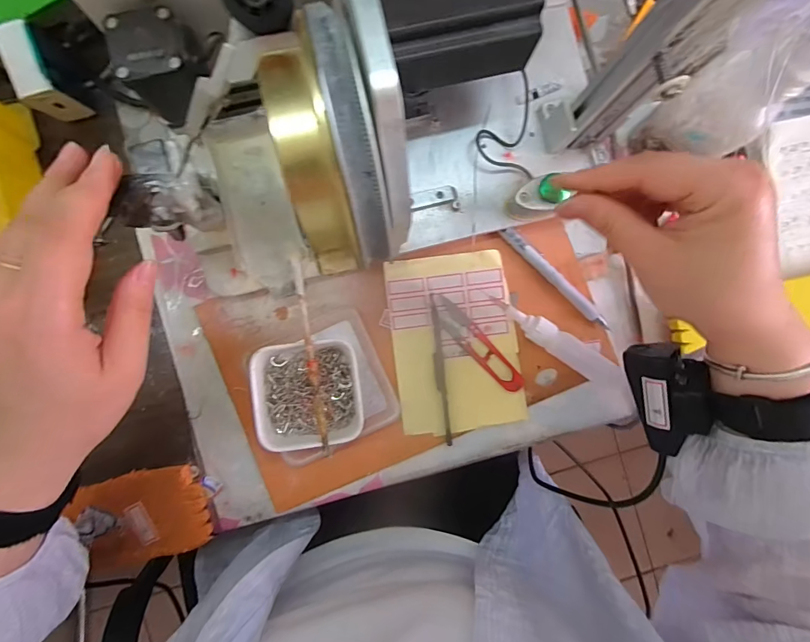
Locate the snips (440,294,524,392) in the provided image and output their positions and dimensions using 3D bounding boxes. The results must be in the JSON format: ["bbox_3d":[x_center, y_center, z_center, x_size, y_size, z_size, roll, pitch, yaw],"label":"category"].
[{"bbox_3d":[0.064,0.021,0.362,0.021,0.009,0.100,-44,92,-4],"label":"snips"}]

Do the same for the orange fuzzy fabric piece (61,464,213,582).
[{"bbox_3d":[-0.212,0.159,0.343,0.093,0.020,0.071,-16,90,-4],"label":"orange fuzzy fabric piece"}]

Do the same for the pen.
[{"bbox_3d":[0.131,-0.038,0.367,0.122,0.010,0.011,43,86,-2],"label":"pen"}]

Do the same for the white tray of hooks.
[{"bbox_3d":[-0.077,0.058,0.343,0.083,0.034,0.083,-6,91,-3],"label":"white tray of hooks"}]

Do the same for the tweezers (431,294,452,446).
[{"bbox_3d":[0.030,0.042,0.358,0.009,0.010,0.126,-5,89,-4],"label":"tweezers"}]

